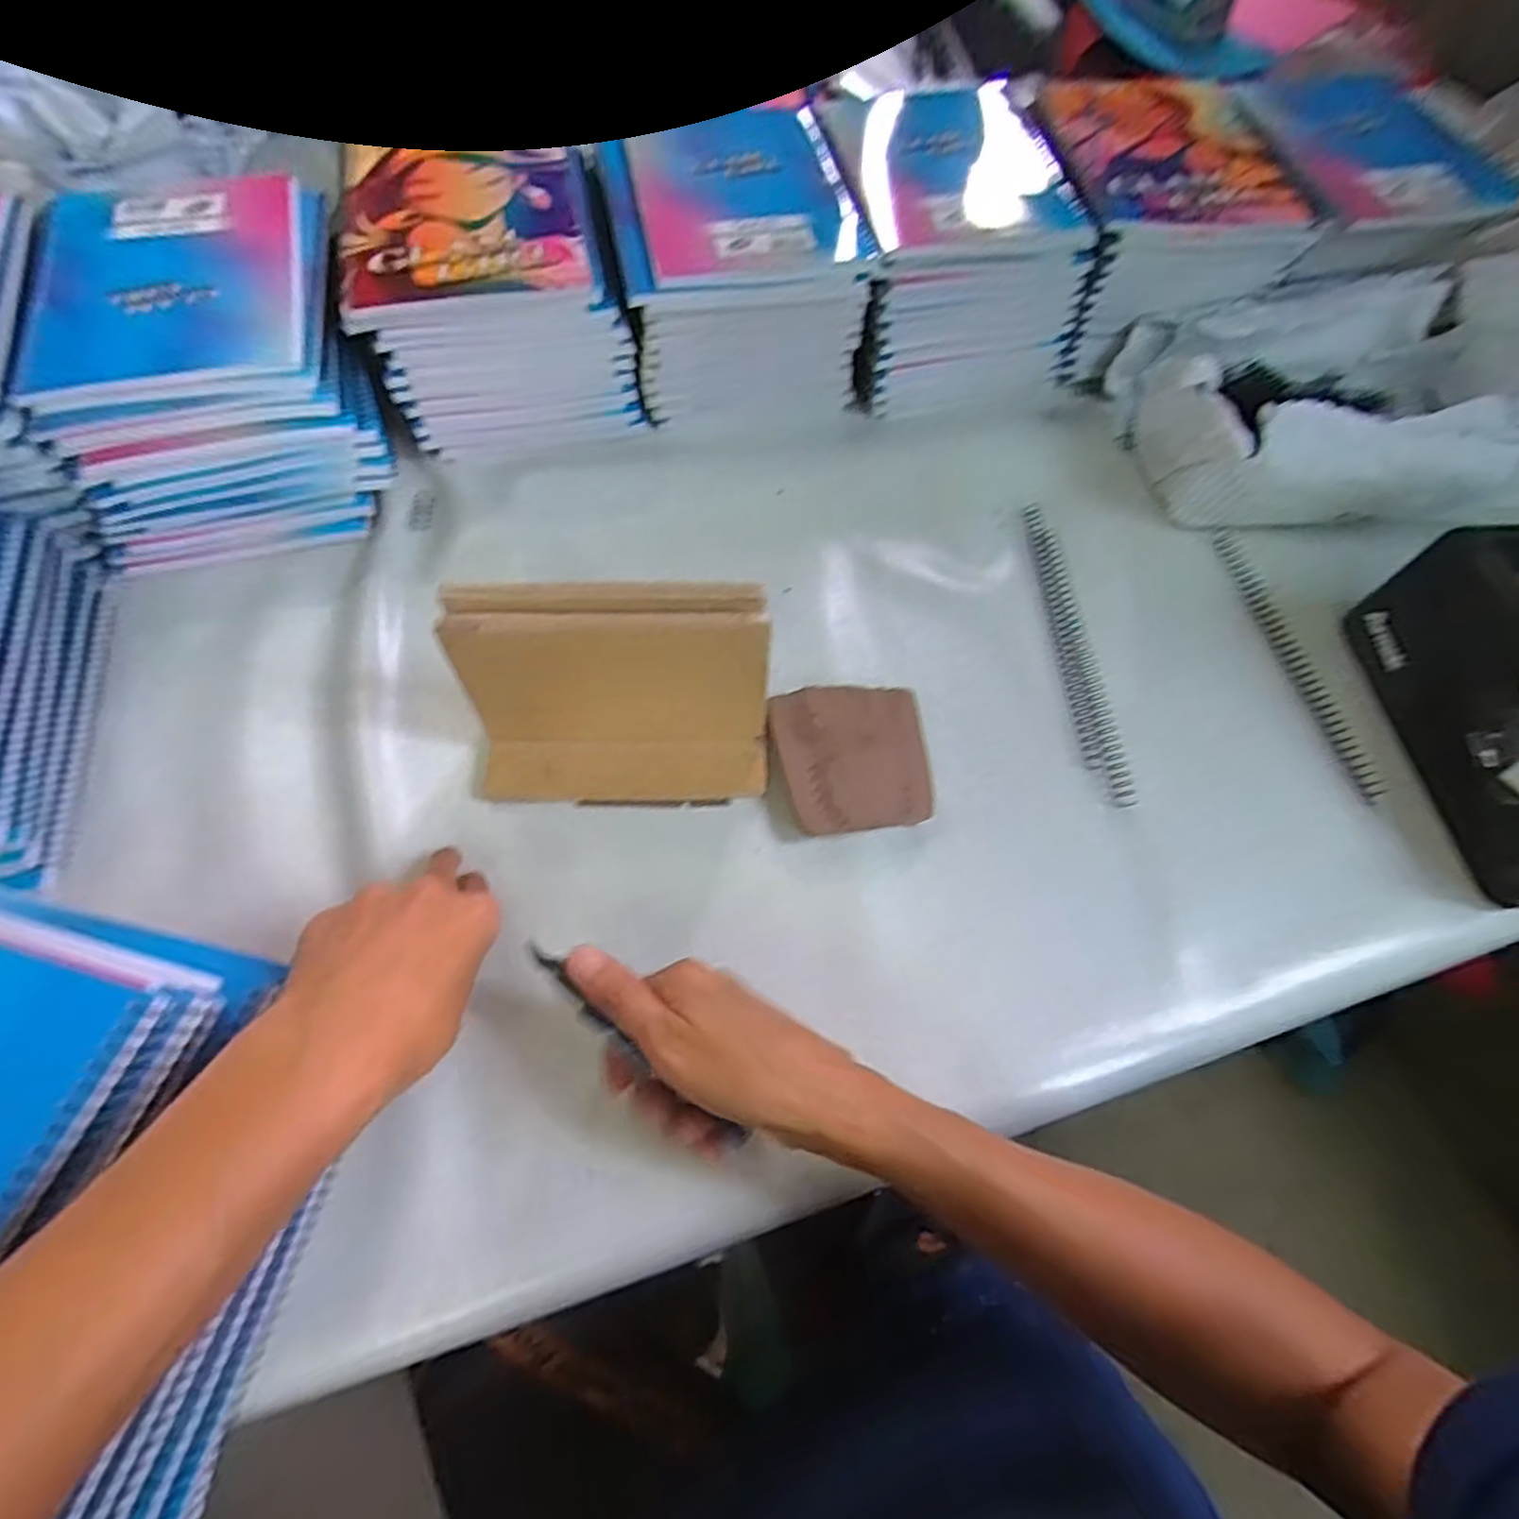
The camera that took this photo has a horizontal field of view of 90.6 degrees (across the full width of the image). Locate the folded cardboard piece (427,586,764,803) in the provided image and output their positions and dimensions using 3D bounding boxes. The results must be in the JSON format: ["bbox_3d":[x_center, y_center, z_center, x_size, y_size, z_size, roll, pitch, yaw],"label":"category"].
[{"bbox_3d":[-0.075,-0.030,0.392,0.161,0.113,0.065,-2,63,-3],"label":"folded cardboard piece"}]

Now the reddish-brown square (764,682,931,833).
[{"bbox_3d":[0.055,0.000,0.437,0.086,0.024,0.089,-7,63,-5],"label":"reddish-brown square"}]

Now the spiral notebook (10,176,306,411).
[{"bbox_3d":[-0.362,-0.295,0.462,0.149,0.009,0.189,-13,66,-10],"label":"spiral notebook"}]

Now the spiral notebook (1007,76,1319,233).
[{"bbox_3d":[0.298,-0.456,0.559,0.173,0.008,0.208,-8,63,-6],"label":"spiral notebook"}]

